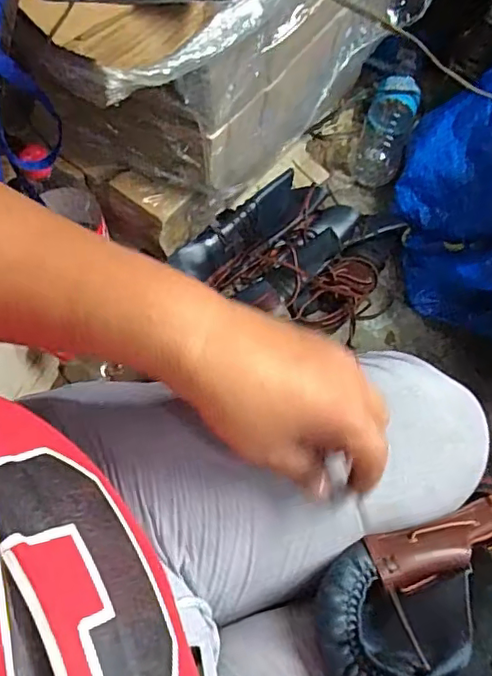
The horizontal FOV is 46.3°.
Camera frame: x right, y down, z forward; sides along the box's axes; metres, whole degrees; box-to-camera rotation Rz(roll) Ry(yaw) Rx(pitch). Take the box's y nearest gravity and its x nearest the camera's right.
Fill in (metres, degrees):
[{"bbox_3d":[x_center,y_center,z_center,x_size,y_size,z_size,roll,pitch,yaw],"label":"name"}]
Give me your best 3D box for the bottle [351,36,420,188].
[{"bbox_3d":[0.243,-0.378,0.970,0.084,0.079,0.255,14,66,5],"label":"bottle"}]

